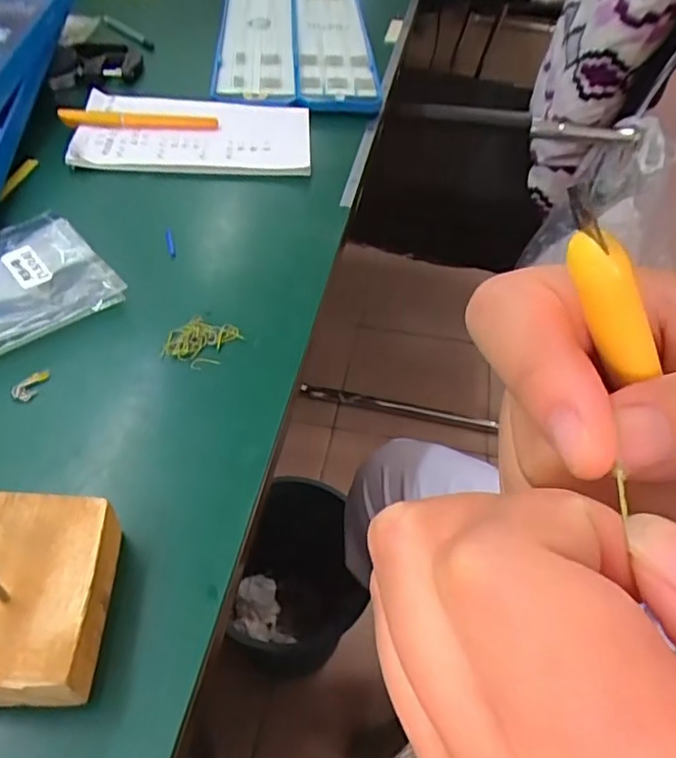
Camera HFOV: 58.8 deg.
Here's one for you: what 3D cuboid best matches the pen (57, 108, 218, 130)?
[{"bbox_3d":[-0.190,-0.248,0.574,0.145,0.016,0.016,-2,50,-5],"label":"pen"}]

